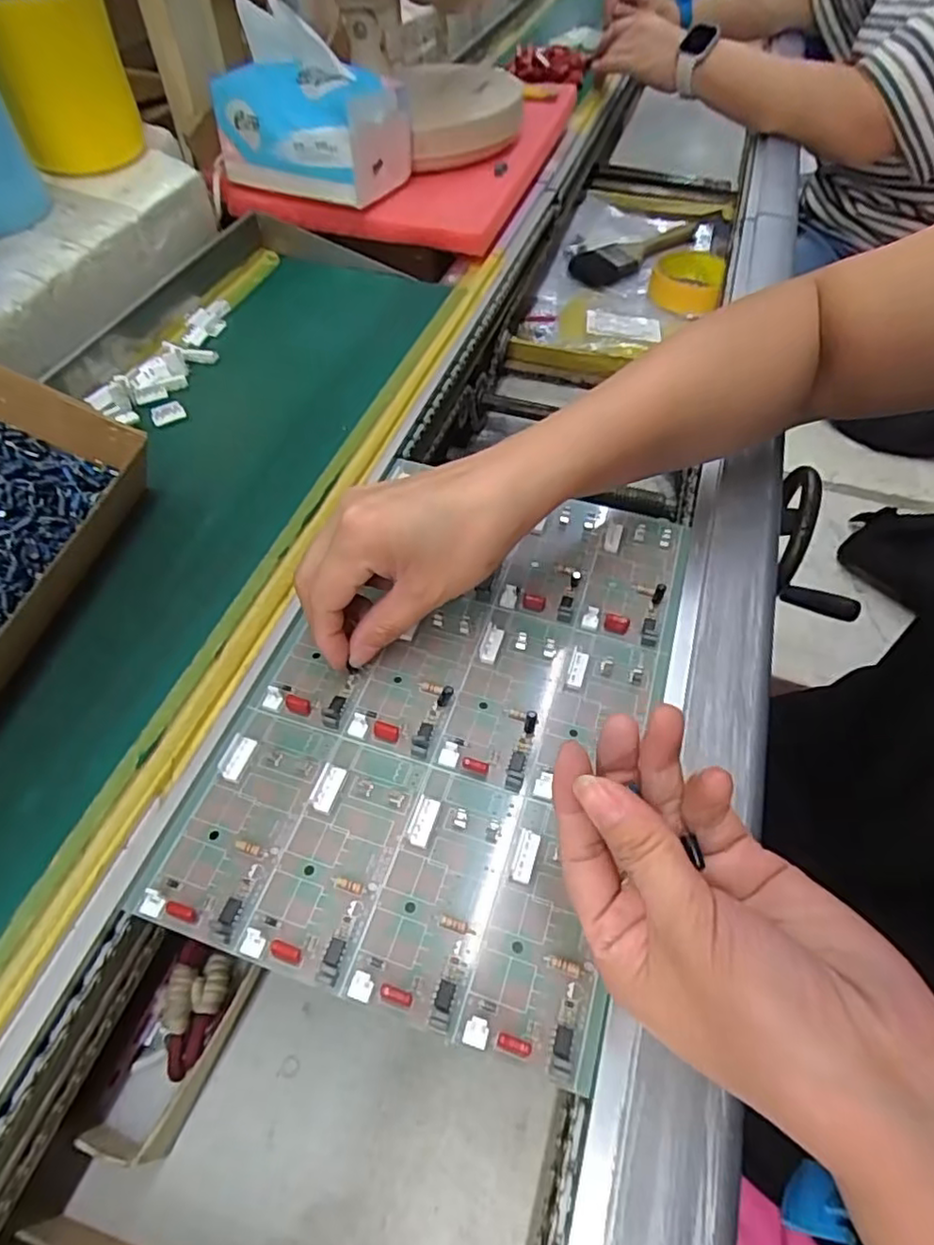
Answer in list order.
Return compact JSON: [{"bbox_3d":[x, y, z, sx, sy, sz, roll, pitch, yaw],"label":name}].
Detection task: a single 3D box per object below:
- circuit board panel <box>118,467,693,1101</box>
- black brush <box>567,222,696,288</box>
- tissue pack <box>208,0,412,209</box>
[{"bbox_3d":[-0.003,0.029,0.316,0.182,0.012,0.281,17,56,8],"label":"circuit board panel"},{"bbox_3d":[0.200,-0.430,0.742,0.189,0.023,0.056,-27,60,-20],"label":"black brush"},{"bbox_3d":[-0.128,-0.424,0.526,0.138,0.101,0.094,24,57,15],"label":"tissue pack"}]

